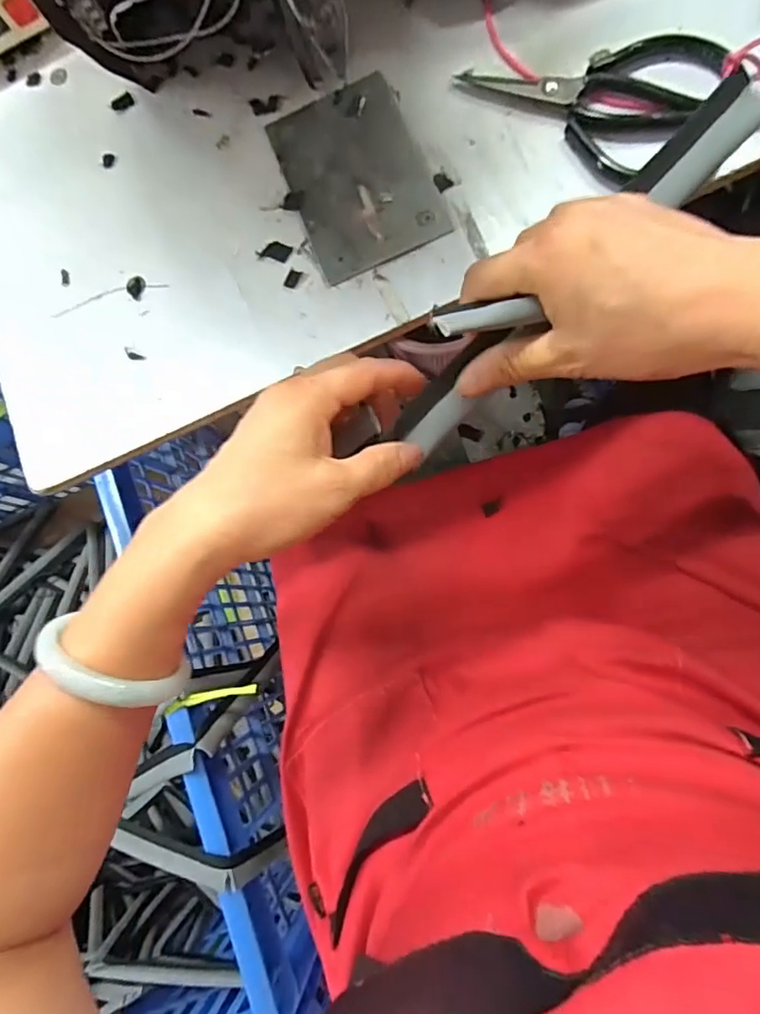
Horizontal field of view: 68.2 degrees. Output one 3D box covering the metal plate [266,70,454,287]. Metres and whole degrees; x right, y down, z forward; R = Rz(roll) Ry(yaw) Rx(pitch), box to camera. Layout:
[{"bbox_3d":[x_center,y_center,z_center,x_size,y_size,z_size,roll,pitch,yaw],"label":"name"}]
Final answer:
[{"bbox_3d":[-0.017,-0.234,0.394,0.090,0.004,0.139,-23,79,6],"label":"metal plate"}]

